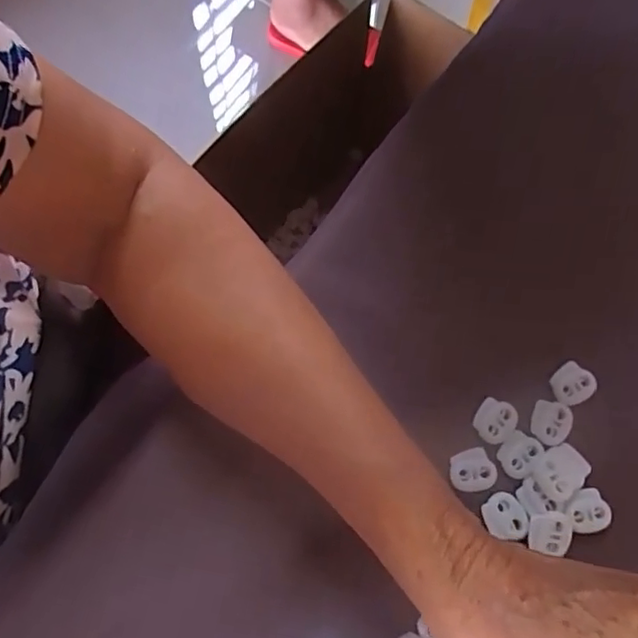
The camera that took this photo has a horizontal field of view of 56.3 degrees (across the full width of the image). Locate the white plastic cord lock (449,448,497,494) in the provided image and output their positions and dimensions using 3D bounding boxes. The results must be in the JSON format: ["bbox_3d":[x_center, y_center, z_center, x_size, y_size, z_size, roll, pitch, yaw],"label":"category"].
[{"bbox_3d":[0.075,0.073,0.287,0.022,0.004,0.020,-9,74,-5],"label":"white plastic cord lock"}]

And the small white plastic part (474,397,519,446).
[{"bbox_3d":[0.087,0.051,0.296,0.018,0.006,0.021,35,75,8],"label":"small white plastic part"}]

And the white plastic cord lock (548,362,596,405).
[{"bbox_3d":[0.129,0.033,0.303,0.020,0.006,0.020,-34,78,-11],"label":"white plastic cord lock"}]

